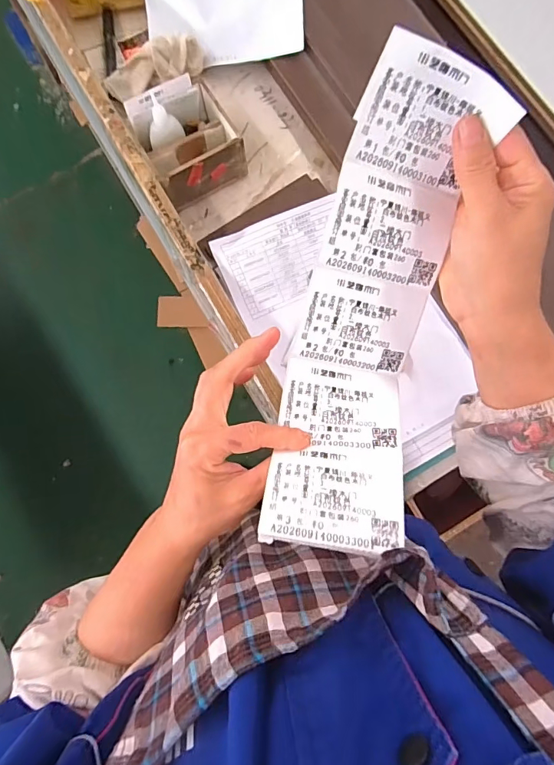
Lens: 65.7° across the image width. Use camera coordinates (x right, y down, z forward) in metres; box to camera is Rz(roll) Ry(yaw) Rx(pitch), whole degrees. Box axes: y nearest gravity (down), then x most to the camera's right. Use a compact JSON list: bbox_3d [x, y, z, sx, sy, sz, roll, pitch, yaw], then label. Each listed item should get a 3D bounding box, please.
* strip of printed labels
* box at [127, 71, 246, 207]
[{"bbox_3d":[0.058,-0.042,0.267,0.083,0.069,0.270,11,94,1],"label":"strip of printed labels"},{"bbox_3d":[-0.106,-0.285,0.510,0.106,0.068,0.113,-30,81,-7],"label":"box"}]

